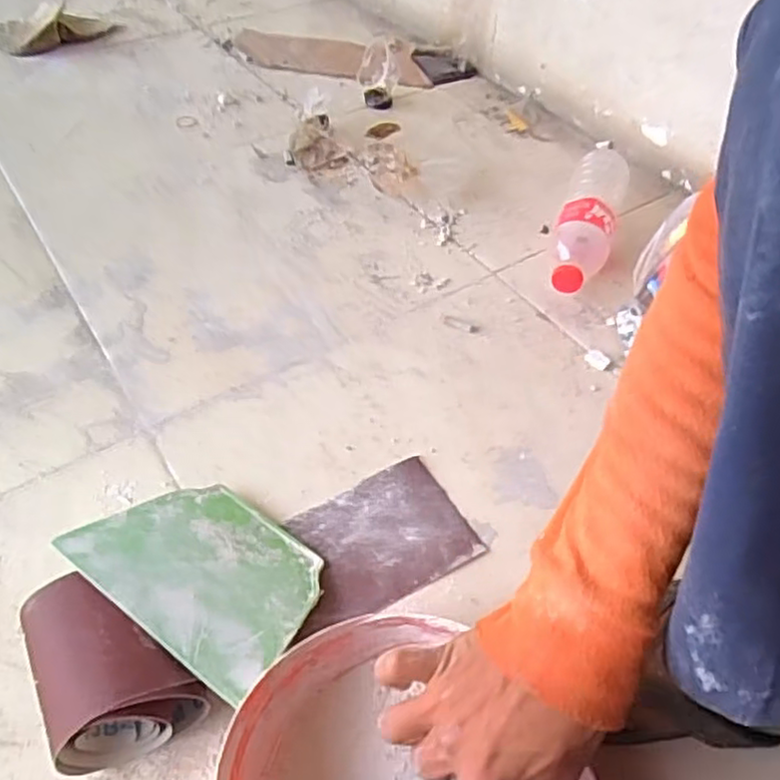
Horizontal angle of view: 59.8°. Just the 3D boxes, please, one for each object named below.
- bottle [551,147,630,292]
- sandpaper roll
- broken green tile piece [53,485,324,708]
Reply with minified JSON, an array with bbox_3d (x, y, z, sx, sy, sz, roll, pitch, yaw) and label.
[{"bbox_3d":[0.225,-0.190,0.770,0.060,0.065,0.234,17,50,12],"label":"bottle"},{"bbox_3d":[-0.177,0.174,0.438,0.090,0.070,0.111,-20,52,-19],"label":"sandpaper roll"},{"bbox_3d":[-0.126,0.125,0.482,0.159,0.004,0.128,32,33,18],"label":"broken green tile piece"}]

